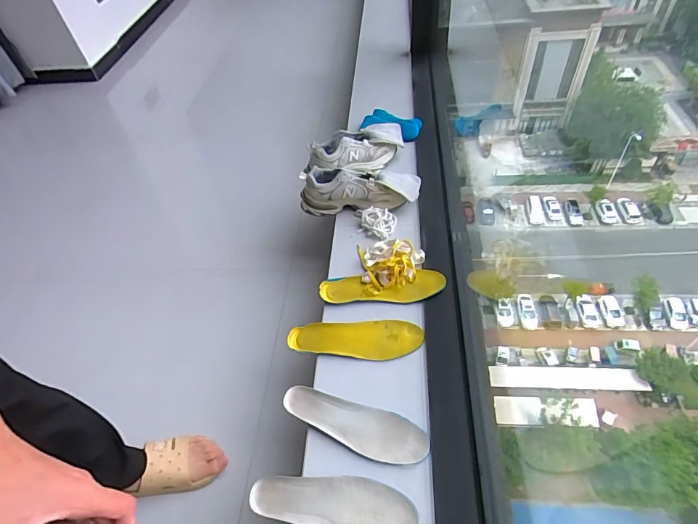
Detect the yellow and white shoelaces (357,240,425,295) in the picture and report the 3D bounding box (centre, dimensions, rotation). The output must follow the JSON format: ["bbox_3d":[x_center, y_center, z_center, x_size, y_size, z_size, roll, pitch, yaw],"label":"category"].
[{"bbox_3d":[0.099,-0.008,0.974,0.145,0.039,0.153,-5,50,2],"label":"yellow and white shoelaces"}]

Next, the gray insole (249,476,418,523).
[{"bbox_3d":[-0.027,0.392,0.686,0.265,0.020,0.072,1,50,7],"label":"gray insole"}]

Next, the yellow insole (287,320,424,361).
[{"bbox_3d":[0.014,0.162,0.887,0.271,0.024,0.085,2,51,8],"label":"yellow insole"}]

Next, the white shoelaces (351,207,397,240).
[{"bbox_3d":[0.063,-0.102,1.083,0.109,0.034,0.090,8,51,13],"label":"white shoelaces"}]

